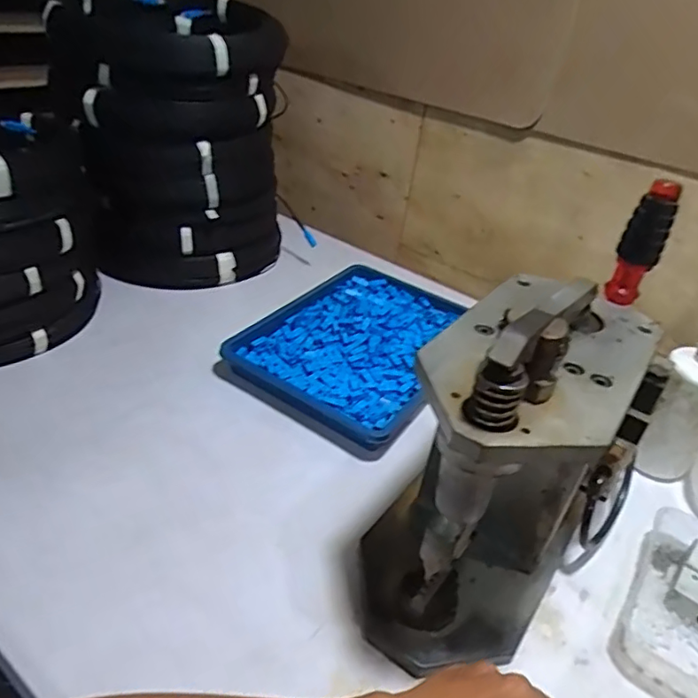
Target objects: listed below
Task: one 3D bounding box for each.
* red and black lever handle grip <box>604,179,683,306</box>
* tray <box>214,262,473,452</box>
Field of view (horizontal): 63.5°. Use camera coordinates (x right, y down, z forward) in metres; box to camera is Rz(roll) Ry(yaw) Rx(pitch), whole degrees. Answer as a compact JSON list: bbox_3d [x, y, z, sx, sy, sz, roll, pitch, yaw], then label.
[{"bbox_3d":[0.246,-0.089,0.475,0.025,0.103,0.026,0,35,-12],"label":"red and black lever handle grip"},{"bbox_3d":[0.024,-0.012,0.752,0.231,0.031,0.314,26,38,24],"label":"tray"}]

